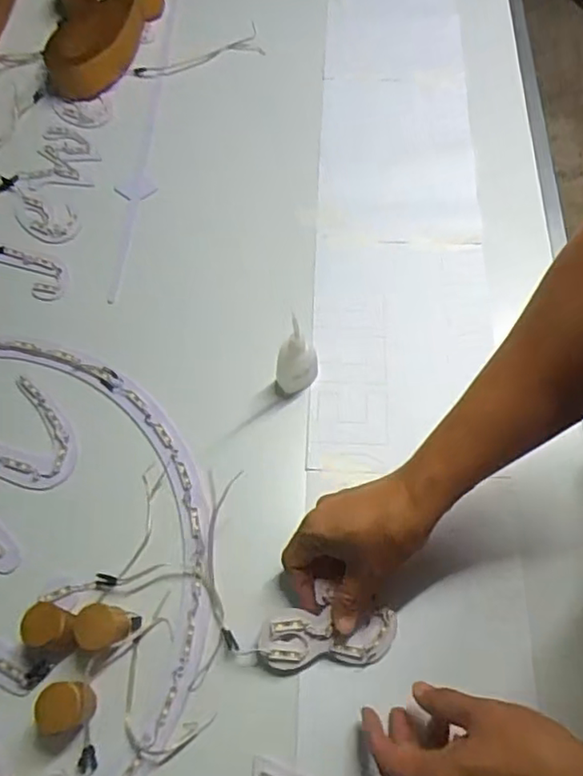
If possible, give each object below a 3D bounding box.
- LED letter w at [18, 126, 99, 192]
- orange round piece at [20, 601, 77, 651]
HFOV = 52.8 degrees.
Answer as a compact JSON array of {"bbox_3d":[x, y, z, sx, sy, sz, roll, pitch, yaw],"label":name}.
[{"bbox_3d":[-0.287,-0.291,0.741,0.084,0.004,0.103,6,64,3],"label":"LED letter w"},{"bbox_3d":[-0.196,0.195,0.480,0.037,0.041,0.033,11,65,6],"label":"orange round piece"}]

